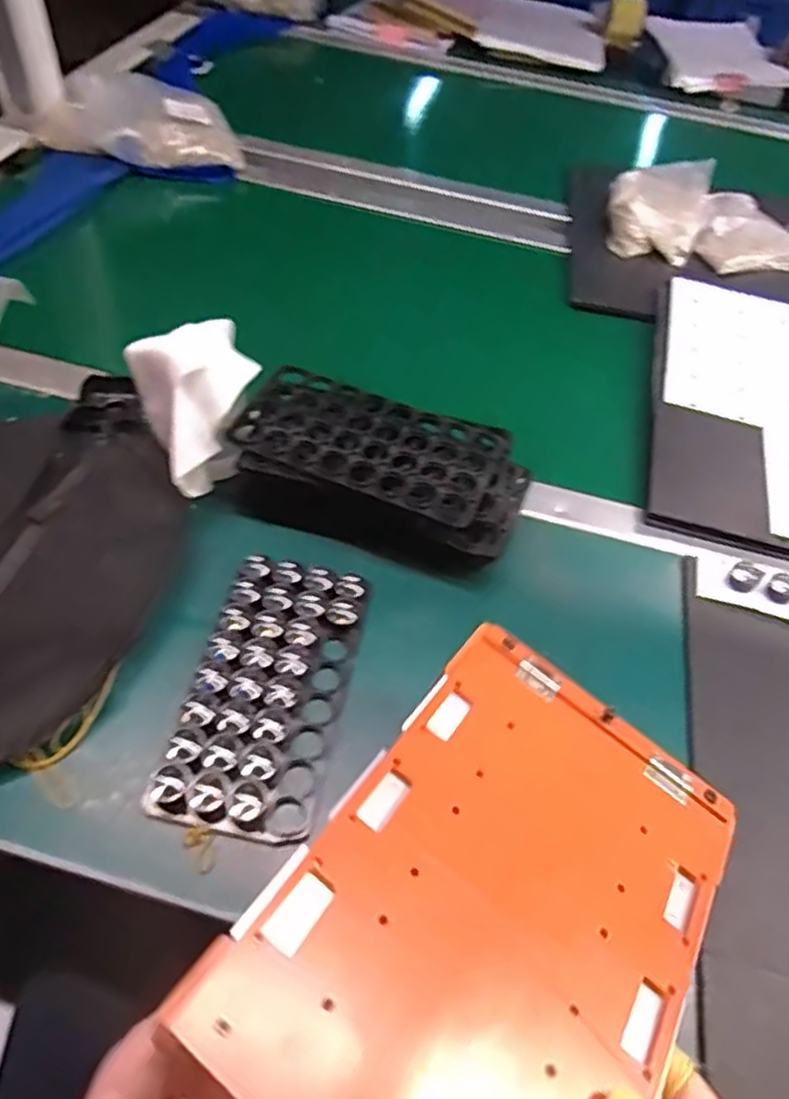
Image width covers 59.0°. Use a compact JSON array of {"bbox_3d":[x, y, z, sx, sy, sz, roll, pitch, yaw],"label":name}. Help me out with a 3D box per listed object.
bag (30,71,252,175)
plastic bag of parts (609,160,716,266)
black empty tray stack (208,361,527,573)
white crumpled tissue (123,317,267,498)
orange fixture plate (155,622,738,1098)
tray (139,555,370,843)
[{"bbox_3d":[-0.331,-0.561,0.909,0.257,0.054,0.188,-2,54,-7],"label":"bag"},{"bbox_3d":[0.328,-0.428,0.866,0.121,0.051,0.166,21,54,11],"label":"plastic bag of parts"},{"bbox_3d":[-0.018,-0.062,0.547,0.217,0.053,0.123,19,54,9],"label":"black empty tray stack"},{"bbox_3d":[-0.143,-0.107,0.534,0.085,0.101,0.090,-21,58,-19],"label":"white crumpled tissue"},{"bbox_3d":[0.050,0.149,0.300,0.162,0.005,0.244,37,45,13],"label":"orange fixture plate"},{"bbox_3d":[-0.080,0.091,0.460,0.096,0.026,0.184,11,53,3],"label":"tray"}]

